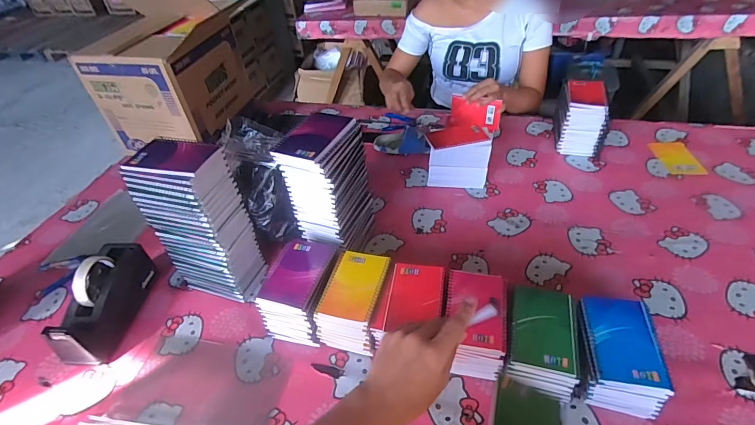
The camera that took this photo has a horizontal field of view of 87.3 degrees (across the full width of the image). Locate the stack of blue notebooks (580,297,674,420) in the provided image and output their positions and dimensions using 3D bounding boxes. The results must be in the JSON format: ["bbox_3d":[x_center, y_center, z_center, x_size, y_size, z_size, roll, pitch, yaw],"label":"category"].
[{"bbox_3d":[0.335,0.203,0.566,0.093,0.085,0.139,5,44,11],"label":"stack of blue notebooks"}]

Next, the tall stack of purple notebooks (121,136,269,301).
[{"bbox_3d":[-0.306,0.023,0.688,0.136,0.285,0.100,10,45,17],"label":"tall stack of purple notebooks"}]

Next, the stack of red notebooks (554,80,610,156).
[{"bbox_3d":[0.503,-0.236,0.989,0.110,0.143,0.155,8,44,14],"label":"stack of red notebooks"}]

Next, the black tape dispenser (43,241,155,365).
[{"bbox_3d":[-0.477,0.149,0.686,0.076,0.116,0.203,-2,42,5],"label":"black tape dispenser"}]

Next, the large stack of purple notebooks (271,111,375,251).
[{"bbox_3d":[-0.086,-0.030,0.734,0.095,0.292,0.138,15,47,21],"label":"large stack of purple notebooks"}]

